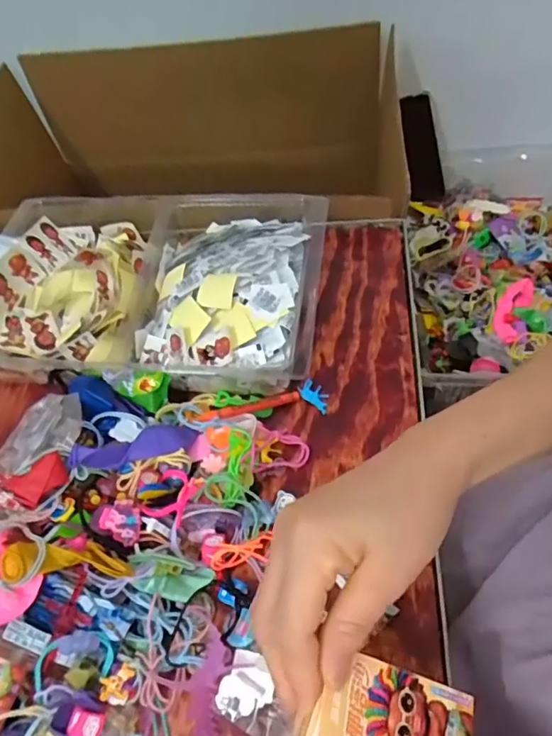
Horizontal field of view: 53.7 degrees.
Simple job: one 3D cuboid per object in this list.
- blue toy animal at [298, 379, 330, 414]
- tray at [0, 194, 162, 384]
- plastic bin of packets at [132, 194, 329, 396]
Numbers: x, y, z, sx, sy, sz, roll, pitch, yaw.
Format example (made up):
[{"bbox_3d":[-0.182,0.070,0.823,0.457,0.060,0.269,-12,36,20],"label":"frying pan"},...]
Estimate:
[{"bbox_3d":[0.034,0.023,0.467,0.029,0.009,0.017,32,67,25],"label":"blue toy animal"},{"bbox_3d":[-0.203,-0.085,0.521,0.162,0.078,0.208,0,58,5],"label":"tray"},{"bbox_3d":[-0.049,-0.077,0.507,0.177,0.050,0.212,1,57,9],"label":"plastic bin of packets"}]

